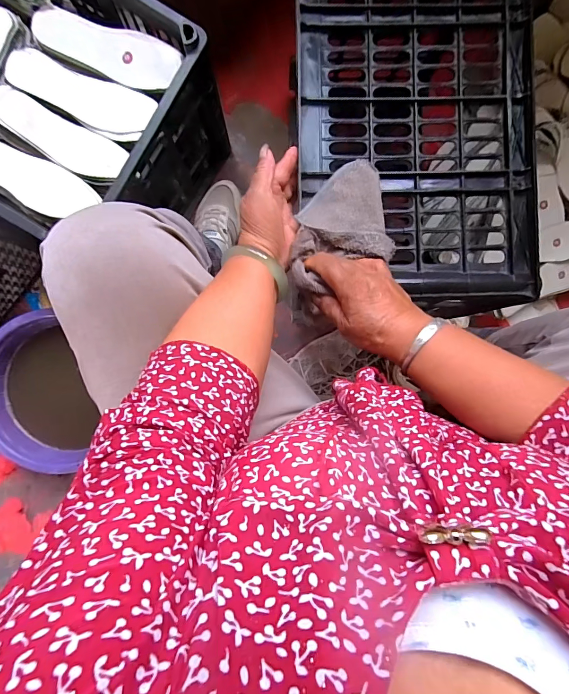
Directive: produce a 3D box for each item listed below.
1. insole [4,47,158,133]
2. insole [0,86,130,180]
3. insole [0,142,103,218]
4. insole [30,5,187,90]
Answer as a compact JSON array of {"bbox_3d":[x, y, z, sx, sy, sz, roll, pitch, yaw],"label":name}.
[{"bbox_3d":[-0.283,-0.355,0.508,0.229,0.023,0.067,23,91,-2],"label":"insole"},{"bbox_3d":[-0.317,-0.294,0.505,0.228,0.015,0.065,28,77,6],"label":"insole"},{"bbox_3d":[-0.358,-0.239,0.489,0.214,0.007,0.068,30,71,0],"label":"insole"},{"bbox_3d":[-0.250,-0.419,0.505,0.211,0.027,0.065,23,91,-2],"label":"insole"}]

